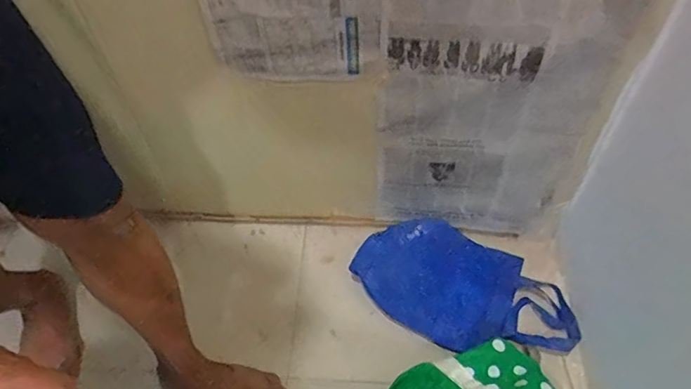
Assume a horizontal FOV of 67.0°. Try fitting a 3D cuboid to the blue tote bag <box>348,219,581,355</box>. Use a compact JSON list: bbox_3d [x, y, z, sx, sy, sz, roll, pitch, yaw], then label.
[{"bbox_3d":[0.208,0.168,0.927,0.392,0.055,0.216,19,57,16],"label":"blue tote bag"}]

